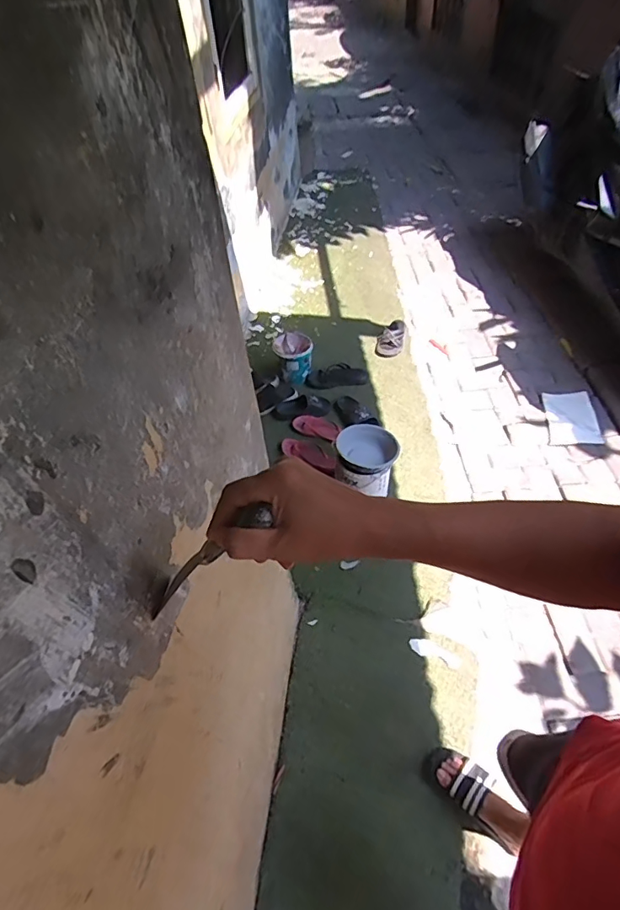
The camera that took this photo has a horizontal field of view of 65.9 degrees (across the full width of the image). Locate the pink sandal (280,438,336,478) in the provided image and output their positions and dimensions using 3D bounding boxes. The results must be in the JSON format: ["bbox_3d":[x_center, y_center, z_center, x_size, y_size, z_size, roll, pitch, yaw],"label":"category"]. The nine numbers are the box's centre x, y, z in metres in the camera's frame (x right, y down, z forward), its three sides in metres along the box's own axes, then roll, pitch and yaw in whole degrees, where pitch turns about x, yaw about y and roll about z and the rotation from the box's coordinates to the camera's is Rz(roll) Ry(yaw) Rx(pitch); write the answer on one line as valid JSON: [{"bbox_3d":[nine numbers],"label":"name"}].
[{"bbox_3d":[-0.007,-0.011,1.783,0.228,0.050,0.075,14,53,16],"label":"pink sandal"}]

